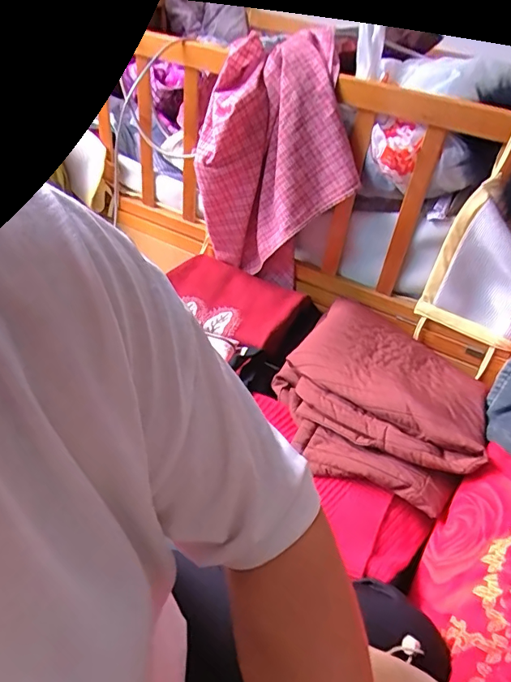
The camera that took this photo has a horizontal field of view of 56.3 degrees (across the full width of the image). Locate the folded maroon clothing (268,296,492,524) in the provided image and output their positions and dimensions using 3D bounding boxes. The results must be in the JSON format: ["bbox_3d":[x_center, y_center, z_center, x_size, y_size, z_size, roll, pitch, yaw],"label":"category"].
[{"bbox_3d":[0.186,0.072,0.710,0.285,0.080,0.289,20,41,15],"label":"folded maroon clothing"}]

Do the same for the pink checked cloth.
[{"bbox_3d":[0.028,-0.253,0.777,0.230,0.372,0.101,10,39,3],"label":"pink checked cloth"}]

